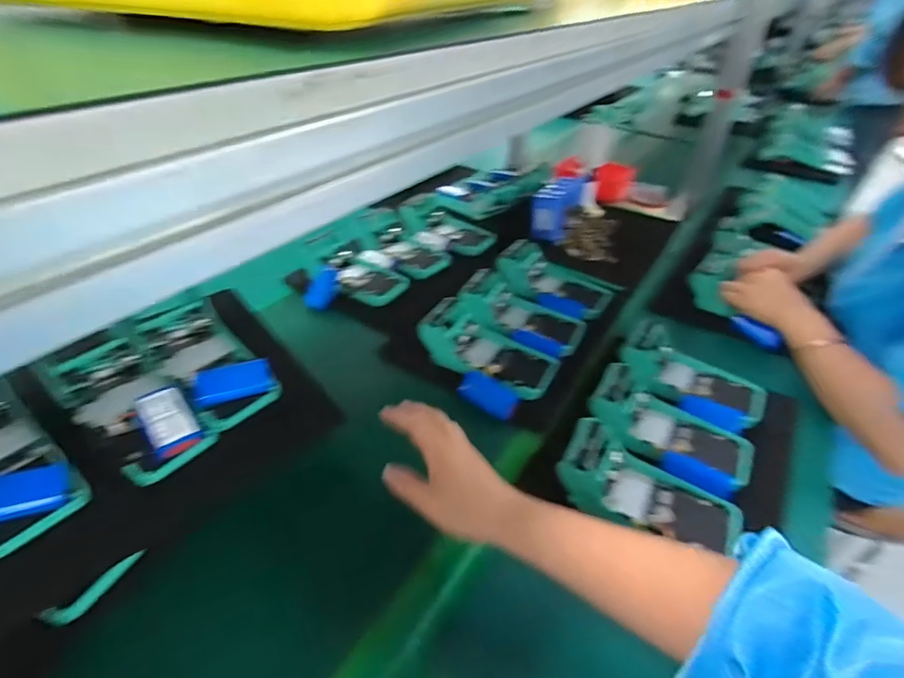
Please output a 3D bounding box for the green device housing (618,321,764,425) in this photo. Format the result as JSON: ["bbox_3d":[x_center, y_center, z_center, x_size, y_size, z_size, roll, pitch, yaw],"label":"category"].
[{"bbox_3d":[0.316,0.031,0.614,0.179,0.067,0.117,15,39,15],"label":"green device housing"}]

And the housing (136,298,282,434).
[{"bbox_3d":[-0.259,0.019,0.496,0.088,0.053,0.164,-33,76,-37],"label":"housing"}]

